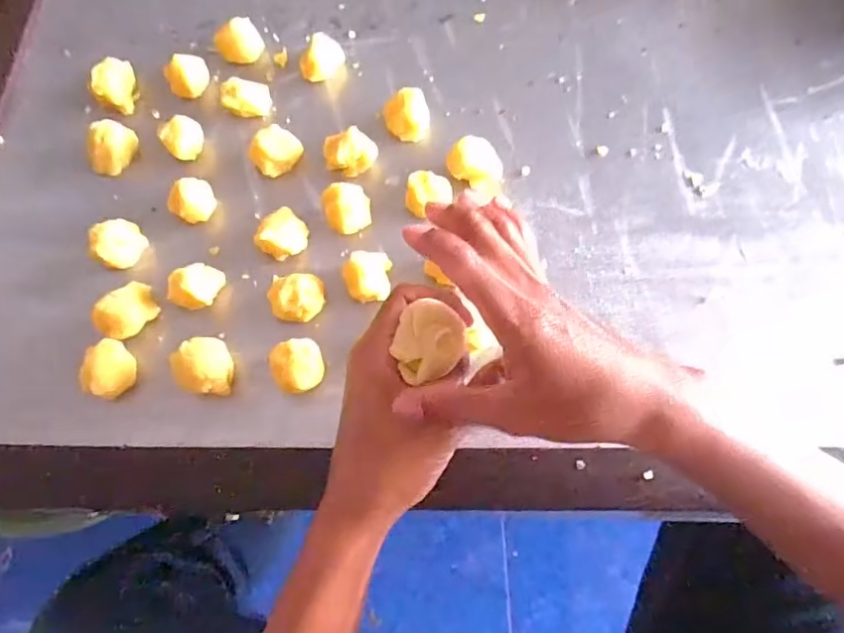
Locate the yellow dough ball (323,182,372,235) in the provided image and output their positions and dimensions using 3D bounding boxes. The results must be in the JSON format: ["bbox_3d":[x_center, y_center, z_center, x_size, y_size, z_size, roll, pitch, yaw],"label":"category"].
[{"bbox_3d":[-0.051,-0.073,0.385,0.031,0.033,0.026,-13,69,-3],"label":"yellow dough ball"}]

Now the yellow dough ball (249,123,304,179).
[{"bbox_3d":[-0.108,-0.122,0.405,0.028,0.024,0.033,40,75,15],"label":"yellow dough ball"}]

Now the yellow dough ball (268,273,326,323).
[{"bbox_3d":[-0.082,-0.012,0.363,0.035,0.026,0.029,-7,69,-1],"label":"yellow dough ball"}]

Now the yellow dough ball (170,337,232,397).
[{"bbox_3d":[-0.133,0.032,0.346,0.036,0.030,0.033,-1,69,2],"label":"yellow dough ball"}]

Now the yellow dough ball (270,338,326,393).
[{"bbox_3d":[-0.076,0.032,0.345,0.031,0.029,0.031,-1,69,2],"label":"yellow dough ball"}]

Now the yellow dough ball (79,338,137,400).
[{"bbox_3d":[-0.196,0.034,0.349,0.026,0.028,0.033,30,73,13],"label":"yellow dough ball"}]

